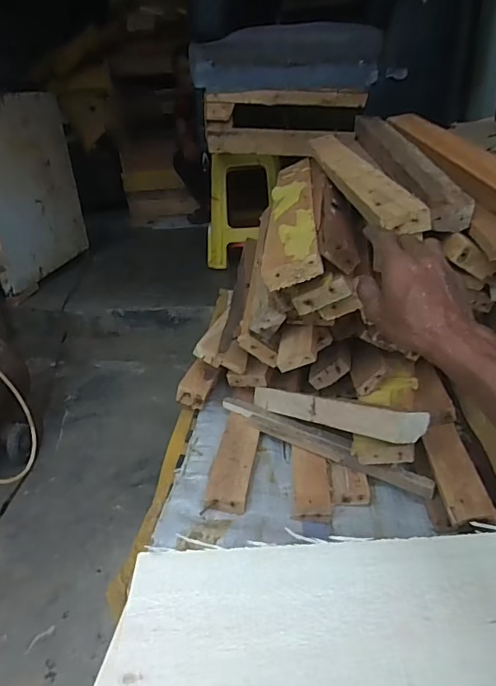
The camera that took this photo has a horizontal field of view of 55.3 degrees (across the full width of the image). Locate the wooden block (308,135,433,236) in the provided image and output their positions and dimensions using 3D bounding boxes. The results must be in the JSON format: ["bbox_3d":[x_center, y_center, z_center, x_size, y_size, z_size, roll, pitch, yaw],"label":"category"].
[{"bbox_3d":[0.170,-0.290,0.801,0.061,0.030,0.569,-5,32,-1],"label":"wooden block"}]

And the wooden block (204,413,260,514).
[{"bbox_3d":[-0.020,0.192,0.789,0.062,0.033,0.202,0,26,10],"label":"wooden block"}]

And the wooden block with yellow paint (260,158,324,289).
[{"bbox_3d":[0.084,-0.247,0.867,0.081,0.029,0.589,-20,28,17],"label":"wooden block with yellow paint"}]

